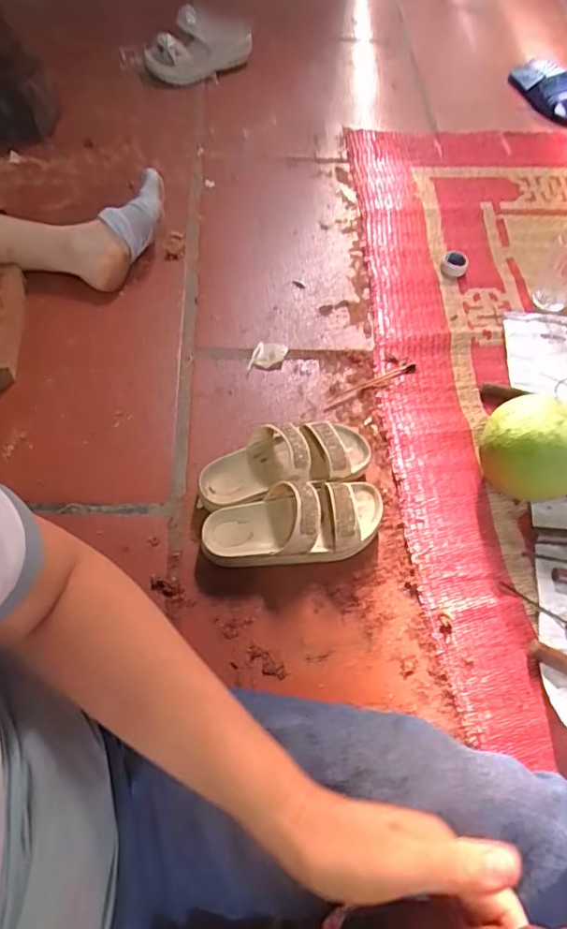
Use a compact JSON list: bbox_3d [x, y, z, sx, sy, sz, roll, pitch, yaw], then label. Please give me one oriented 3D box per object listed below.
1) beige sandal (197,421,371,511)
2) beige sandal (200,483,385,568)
[{"bbox_3d":[0.002,-0.007,0.725,0.233,0.071,0.092,-15,61,-11],"label":"beige sandal"},{"bbox_3d":[0.015,0.069,0.680,0.227,0.075,0.096,-7,60,-7],"label":"beige sandal"}]

